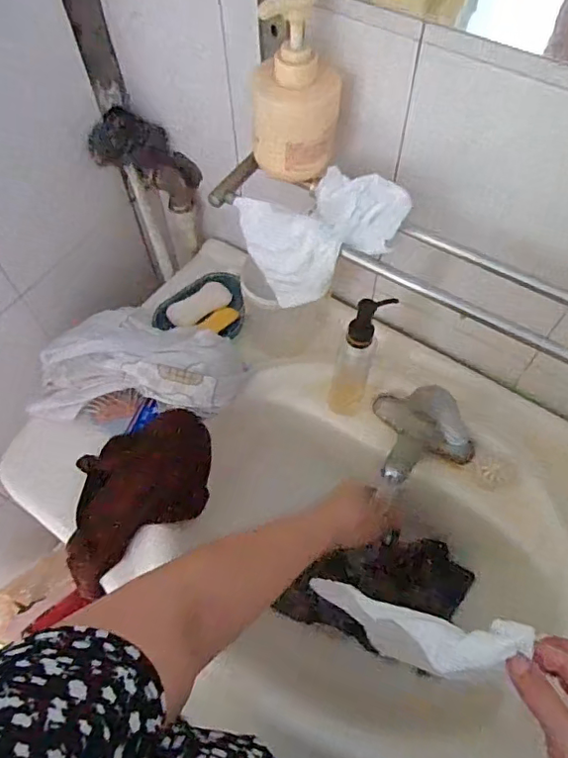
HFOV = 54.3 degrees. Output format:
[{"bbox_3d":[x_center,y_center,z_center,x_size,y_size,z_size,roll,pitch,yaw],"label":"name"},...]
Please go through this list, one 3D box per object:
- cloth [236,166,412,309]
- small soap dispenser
[{"bbox_3d":[0.033,-0.132,0.536,0.149,0.112,0.084,22,62,13],"label":"cloth"},{"bbox_3d":[0.081,-0.016,0.593,0.048,0.176,0.040,9,60,6],"label":"small soap dispenser"}]

